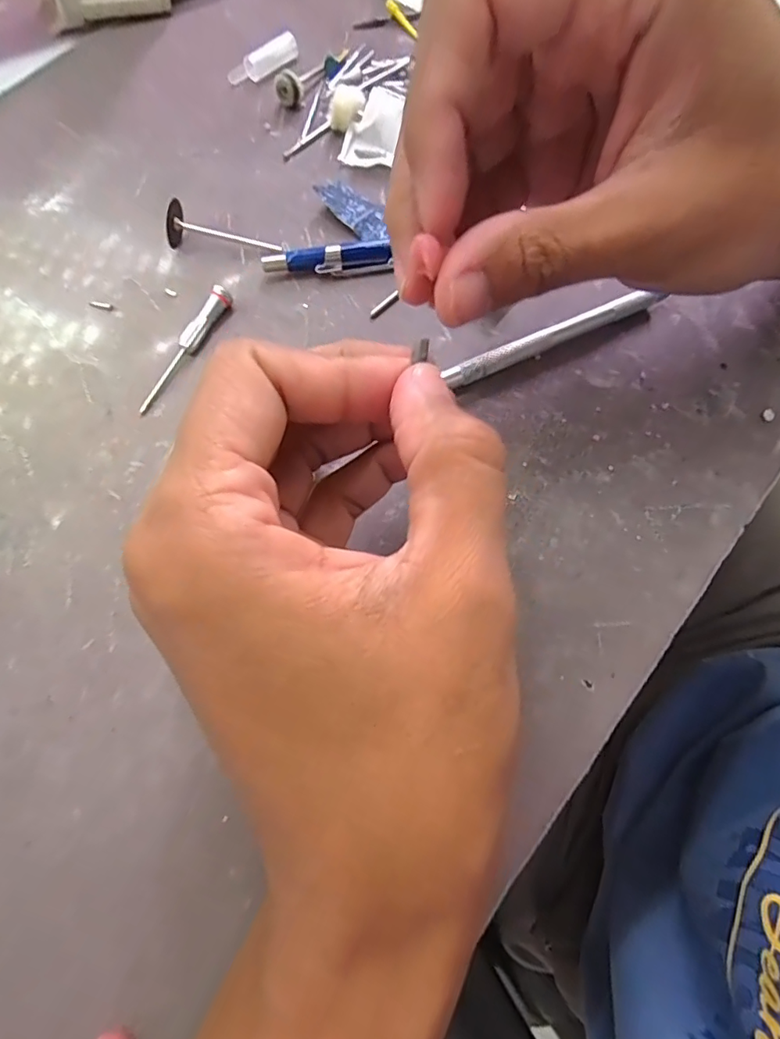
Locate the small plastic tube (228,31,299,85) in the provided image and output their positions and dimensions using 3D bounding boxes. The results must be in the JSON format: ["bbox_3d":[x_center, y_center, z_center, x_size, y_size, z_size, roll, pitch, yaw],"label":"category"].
[{"bbox_3d":[-0.064,-0.234,0.254,0.039,0.010,0.011,-27,73,-9],"label":"small plastic tube"}]

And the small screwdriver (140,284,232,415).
[{"bbox_3d":[-0.081,-0.068,0.196,0.007,0.009,0.059,27,73,9],"label":"small screwdriver"}]

